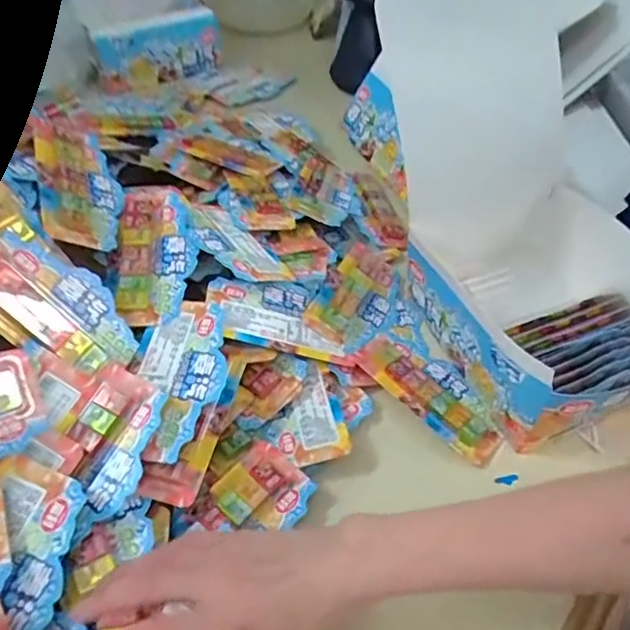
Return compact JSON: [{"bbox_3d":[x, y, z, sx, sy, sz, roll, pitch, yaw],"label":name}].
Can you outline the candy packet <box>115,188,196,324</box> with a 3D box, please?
[{"bbox_3d":[-0.147,-0.060,0.527,0.068,0.020,0.152,-2,60,-3],"label":"candy packet"}]

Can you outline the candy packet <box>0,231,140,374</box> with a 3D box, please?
[{"bbox_3d":[-0.197,-0.005,0.436,0.008,0.134,0.071,-12,50,46],"label":"candy packet"}]

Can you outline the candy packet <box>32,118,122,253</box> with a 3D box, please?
[{"bbox_3d":[-0.217,-0.126,0.527,0.073,0.015,0.148,11,49,-43],"label":"candy packet"}]

